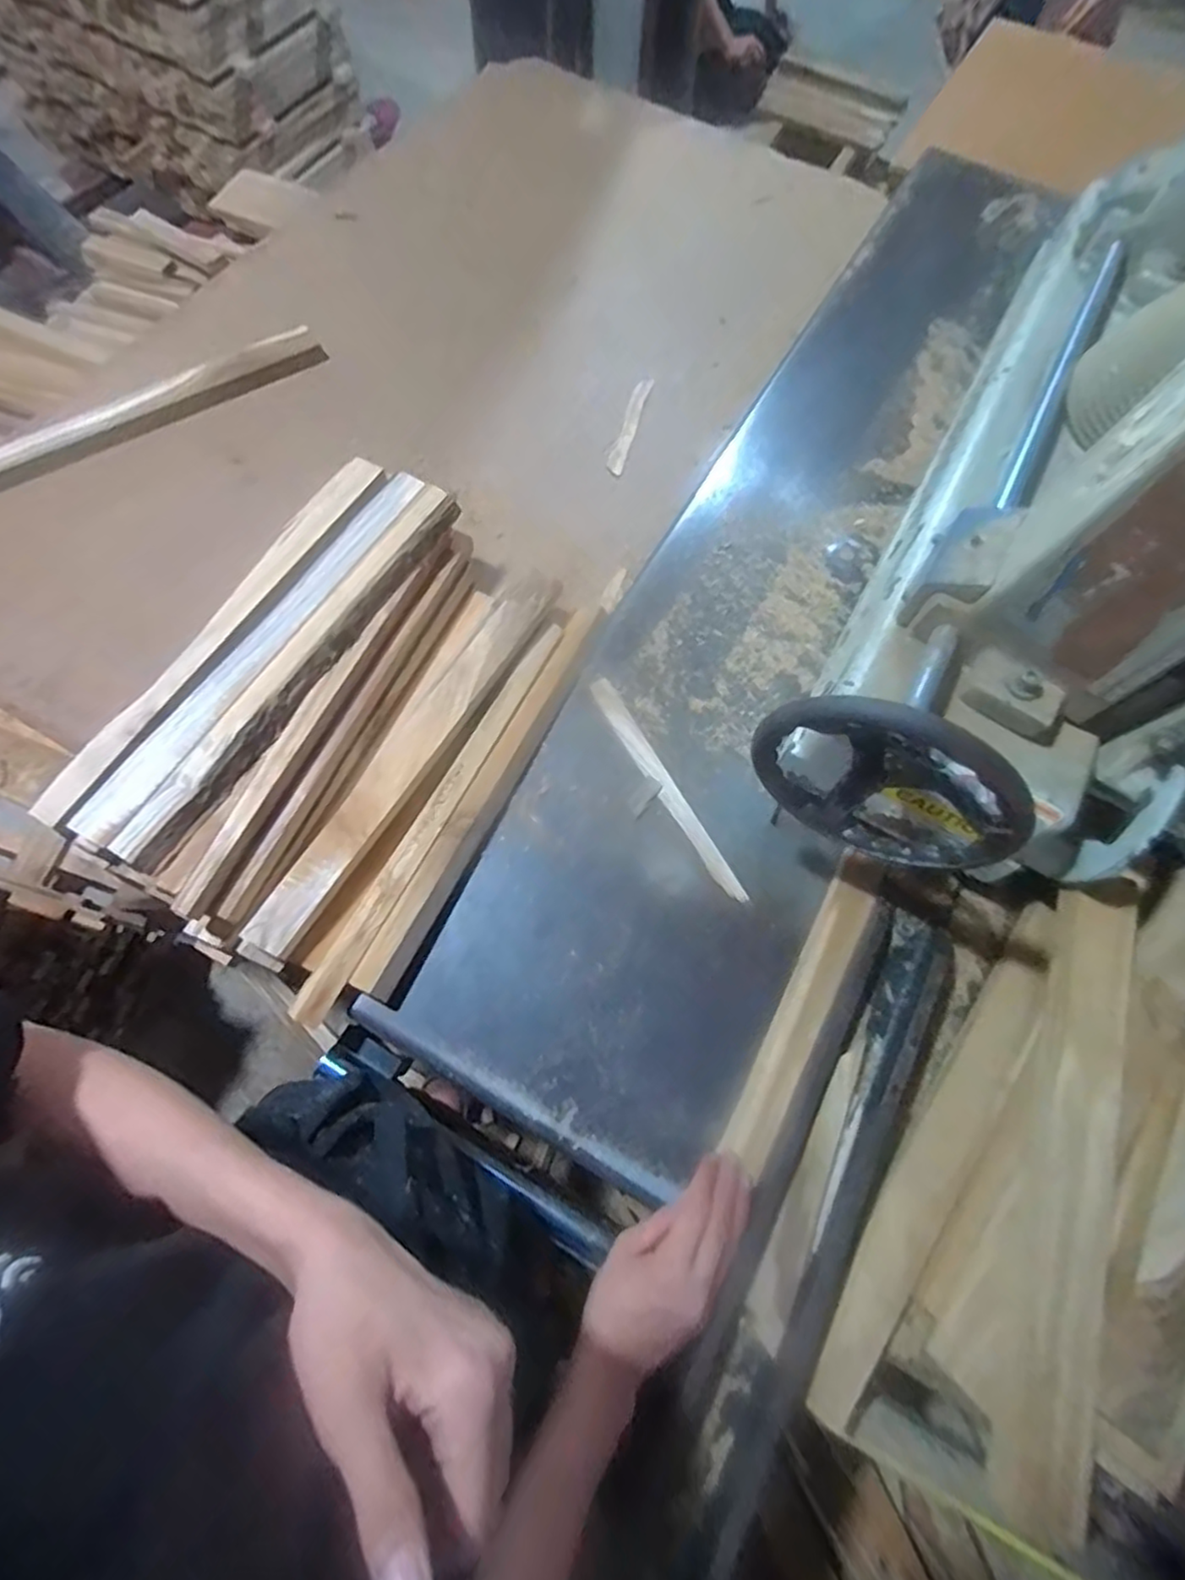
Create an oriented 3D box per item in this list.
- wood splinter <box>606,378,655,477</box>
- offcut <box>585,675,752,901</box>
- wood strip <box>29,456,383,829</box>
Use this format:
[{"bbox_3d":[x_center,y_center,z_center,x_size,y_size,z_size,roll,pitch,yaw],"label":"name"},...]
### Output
[{"bbox_3d":[0.053,-0.513,0.936,0.024,0.006,0.191,16,67,5],"label":"wood splinter"},{"bbox_3d":[0.076,-0.003,0.711,0.024,0.005,0.279,-24,72,-22],"label":"offcut"},{"bbox_3d":[-0.350,-0.163,0.646,0.041,0.013,0.464,26,68,9],"label":"wood strip"}]

